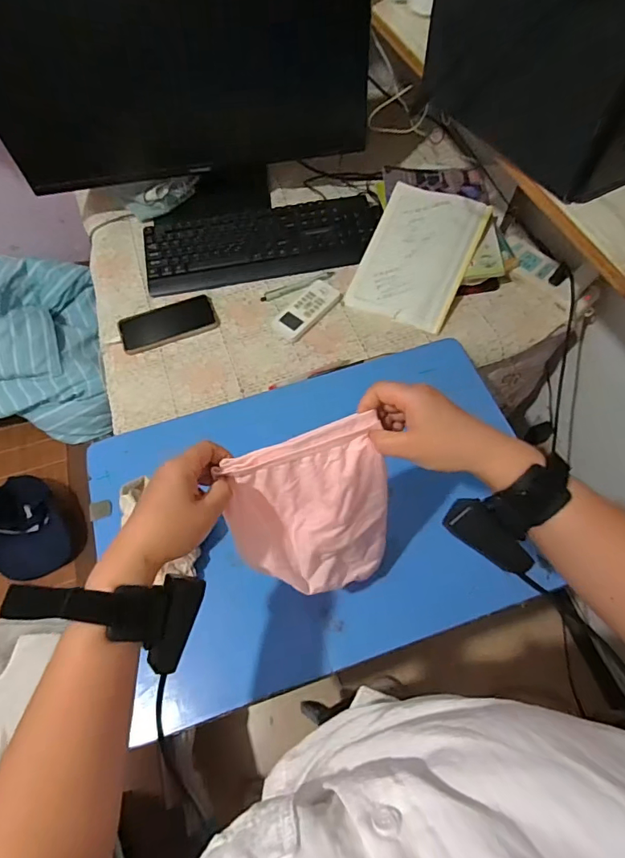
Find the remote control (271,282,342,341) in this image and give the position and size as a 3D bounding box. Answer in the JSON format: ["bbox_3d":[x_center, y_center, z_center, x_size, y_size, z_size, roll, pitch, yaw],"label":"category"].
[{"bbox_3d":[-0.010,-0.209,0.820,0.065,0.019,0.132,38,69,20],"label":"remote control"}]

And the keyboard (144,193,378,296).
[{"bbox_3d":[-0.091,-0.354,0.876,0.433,0.031,0.153,-9,62,-2],"label":"keyboard"}]

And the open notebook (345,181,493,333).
[{"bbox_3d":[0.186,-0.308,0.830,0.179,0.013,0.263,21,80,13],"label":"open notebook"}]

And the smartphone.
[{"bbox_3d":[-0.251,-0.186,0.818,0.164,0.010,0.083,-21,63,-9],"label":"smartphone"}]

